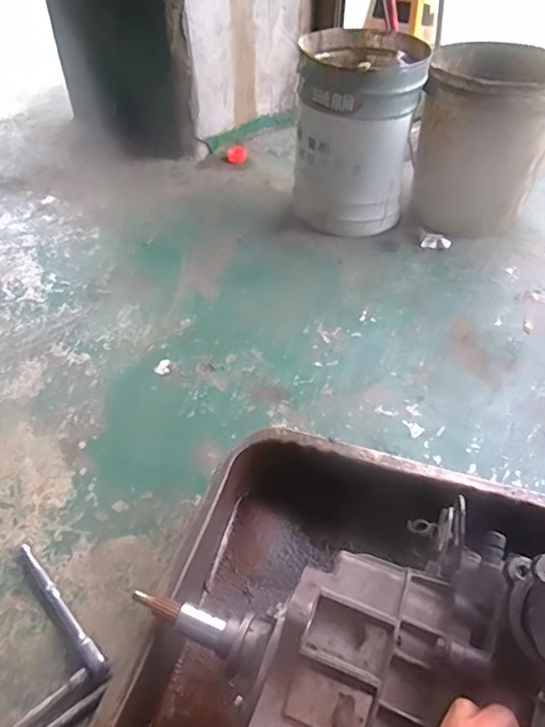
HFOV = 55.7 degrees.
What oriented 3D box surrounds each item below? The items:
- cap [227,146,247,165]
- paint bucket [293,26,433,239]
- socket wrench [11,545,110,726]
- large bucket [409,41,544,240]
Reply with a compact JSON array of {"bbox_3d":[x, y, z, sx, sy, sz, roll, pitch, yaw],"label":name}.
[{"bbox_3d":[-0.098,-0.577,1.425,0.051,0.025,0.060,1,48,2],"label":"cap"},{"bbox_3d":[0.171,-0.482,1.089,0.230,0.325,0.249,4,48,4],"label":"paint bucket"},{"bbox_3d":[-0.332,0.330,0.544,0.259,0.034,0.194,-31,54,-24],"label":"socket wrench"},{"bbox_3d":[0.446,-0.476,1.095,0.245,0.294,0.271,12,49,12],"label":"large bucket"}]

